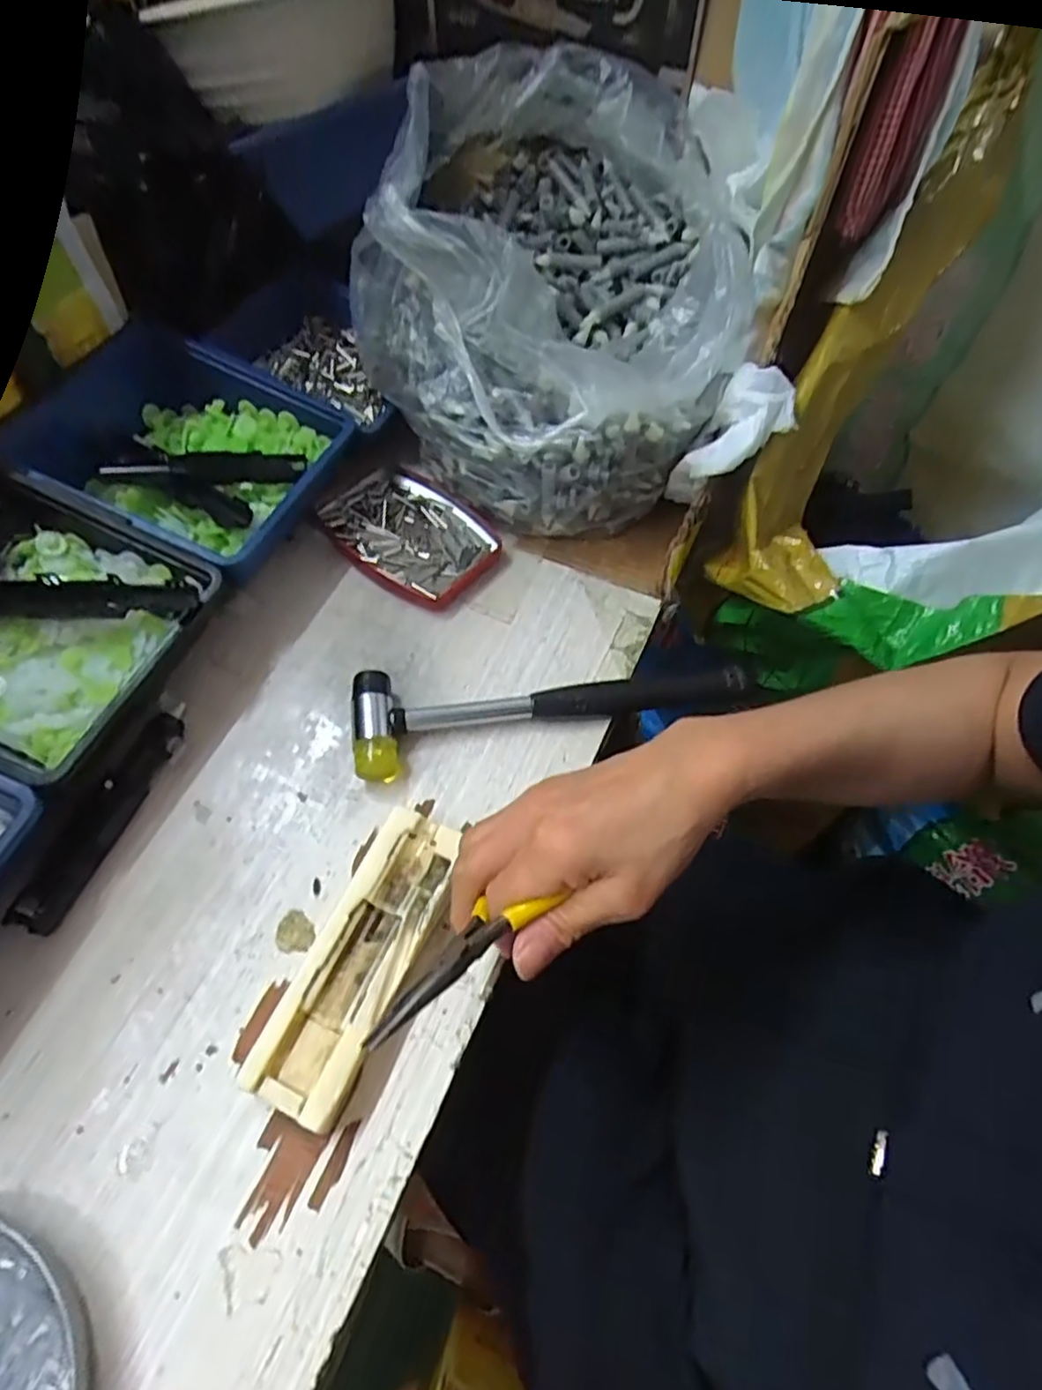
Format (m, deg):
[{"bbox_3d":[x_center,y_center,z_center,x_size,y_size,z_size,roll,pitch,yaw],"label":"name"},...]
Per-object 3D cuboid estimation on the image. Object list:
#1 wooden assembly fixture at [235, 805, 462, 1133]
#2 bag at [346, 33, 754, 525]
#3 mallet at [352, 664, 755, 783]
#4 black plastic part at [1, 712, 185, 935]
[{"bbox_3d":[-0.075,0.123,0.317,0.046,0.023,0.136,21,62,10],"label":"wooden assembly fixture"},{"bbox_3d":[0.014,-0.269,0.452,0.240,0.164,0.291,-9,61,-7],"label":"bag"},{"bbox_3d":[0.020,0.009,0.385,0.228,0.022,0.059,-5,61,-5],"label":"mallet"},{"bbox_3d":[-0.214,0.062,0.341,0.020,0.015,0.119,19,62,8],"label":"black plastic part"}]

